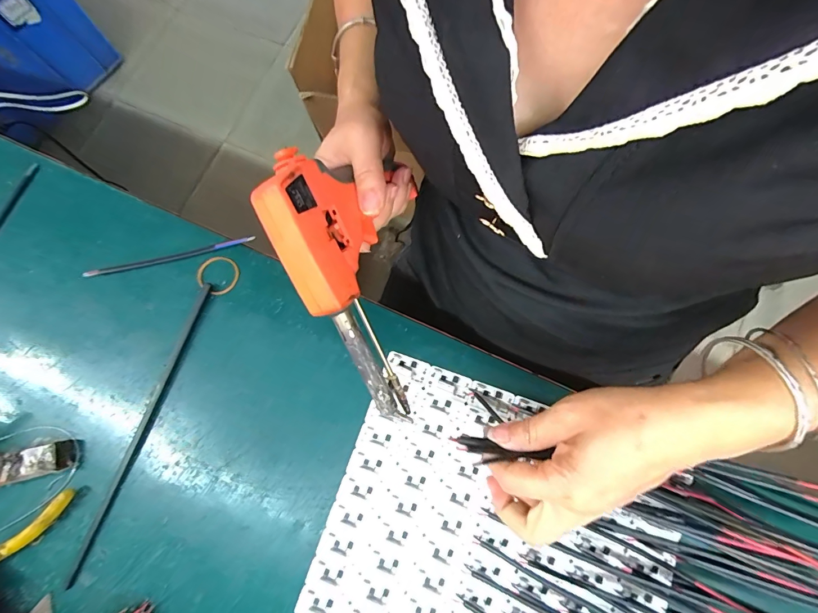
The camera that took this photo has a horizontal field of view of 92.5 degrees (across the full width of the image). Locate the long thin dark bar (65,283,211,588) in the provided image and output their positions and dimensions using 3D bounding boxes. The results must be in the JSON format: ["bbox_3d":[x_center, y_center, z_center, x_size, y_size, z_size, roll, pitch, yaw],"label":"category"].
[{"bbox_3d":[-0.205,0.090,0.303,0.008,0.004,0.230,19,78,4],"label":"long thin dark bar"}]

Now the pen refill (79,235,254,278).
[{"bbox_3d":[-0.202,-0.042,0.332,0.140,0.004,0.009,-14,77,-2],"label":"pen refill"}]

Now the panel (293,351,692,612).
[{"bbox_3d":[0.065,0.165,0.286,0.239,0.007,0.193,19,79,6],"label":"panel"}]

